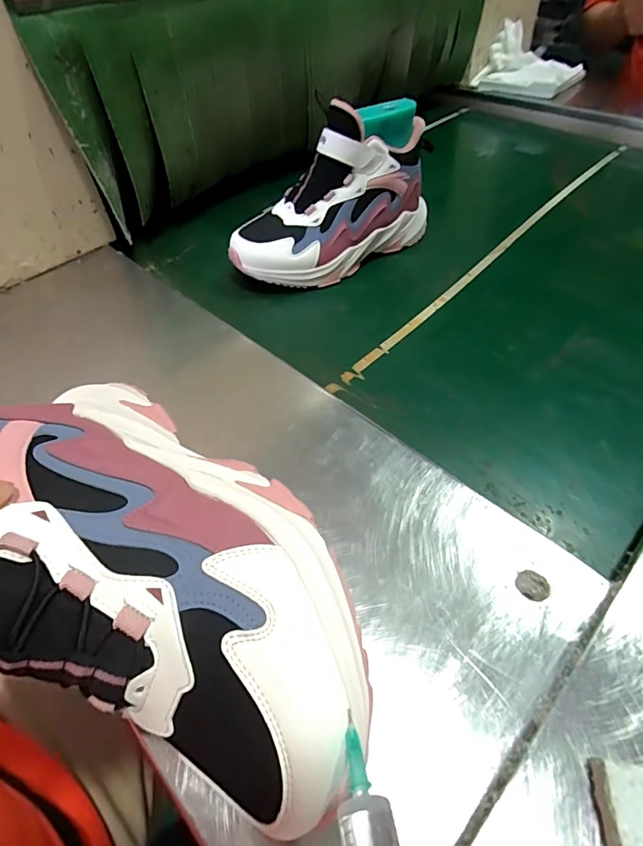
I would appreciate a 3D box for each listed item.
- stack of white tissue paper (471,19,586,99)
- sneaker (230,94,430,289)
[{"bbox_3d":[0.412,-0.704,0.873,0.170,0.079,0.169,34,59,29],"label":"stack of white tissue paper"},{"bbox_3d":[0.013,-0.259,0.520,0.247,0.141,0.102,-36,56,-24],"label":"sneaker"}]

